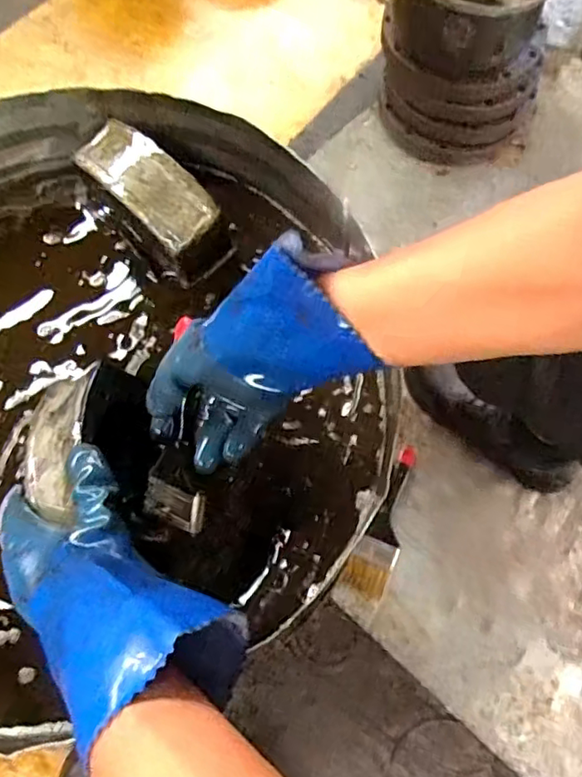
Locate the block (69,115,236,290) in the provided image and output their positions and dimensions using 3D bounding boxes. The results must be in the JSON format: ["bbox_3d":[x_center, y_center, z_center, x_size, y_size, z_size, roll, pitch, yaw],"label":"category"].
[{"bbox_3d":[-0.142,-0.182,0.575,0.162,0.091,0.081,41,74,16],"label":"block"}]

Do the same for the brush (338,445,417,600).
[{"bbox_3d":[0.134,0.172,0.771,0.055,0.023,0.205,26,70,12],"label":"brush"}]

